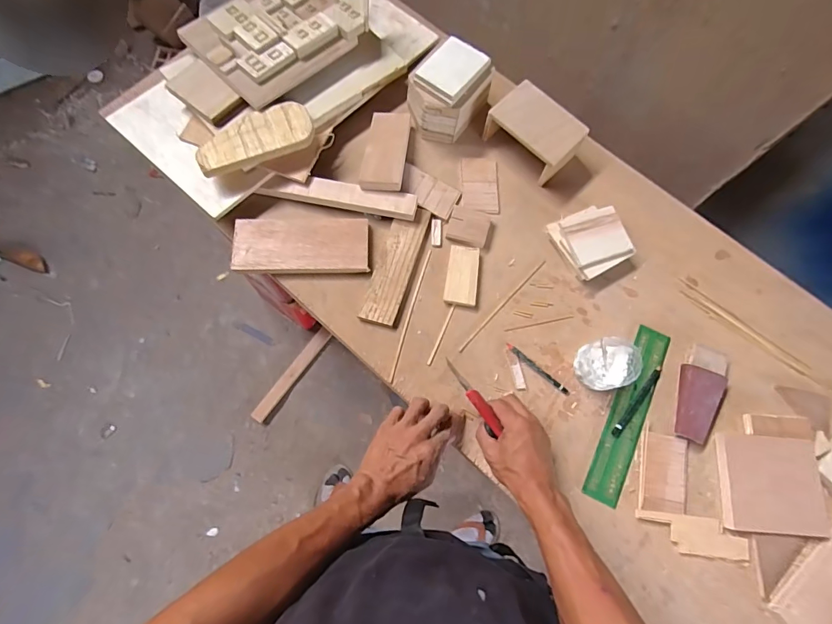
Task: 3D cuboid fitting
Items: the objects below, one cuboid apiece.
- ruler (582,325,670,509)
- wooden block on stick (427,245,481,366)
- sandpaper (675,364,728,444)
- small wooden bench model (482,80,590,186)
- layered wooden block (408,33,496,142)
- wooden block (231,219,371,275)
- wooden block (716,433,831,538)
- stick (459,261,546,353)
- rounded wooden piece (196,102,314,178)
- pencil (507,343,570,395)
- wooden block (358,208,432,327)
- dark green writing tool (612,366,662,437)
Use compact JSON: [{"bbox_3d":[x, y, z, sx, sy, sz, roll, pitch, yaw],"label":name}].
[{"bbox_3d":[0.294,0.137,0.589,0.046,0.006,0.252,26,75,5],"label":"ruler"},{"bbox_3d":[0.060,-0.013,0.622,0.048,0.016,0.179,11,74,3],"label":"wooden block on stick"},{"bbox_3d":[0.385,0.126,0.577,0.053,0.026,0.098,17,75,5],"label":"sandpaper"},{"bbox_3d":[0.186,-0.282,0.675,0.135,0.071,0.091,40,74,11],"label":"small wooden bench model"},{"bbox_3d":[0.048,-0.349,0.679,0.104,0.095,0.121,31,75,8],"label":"layered wooden block"},{"bbox_3d":[-0.168,-0.098,0.627,0.192,0.014,0.088,3,74,1],"label":"wooden block"},{"bbox_3d":[0.458,0.220,0.547,0.123,0.011,0.116,4,74,1],"label":"wooden block"},{"bbox_3d":[0.129,-0.011,0.633,0.007,0.004,0.191,43,78,11],"label":"stick"},{"bbox_3d":[-0.236,-0.256,0.625,0.166,0.020,0.076,-22,74,-9],"label":"rounded wooden piece"},{"bbox_3d":[0.171,0.081,0.600,0.105,0.008,0.010,40,78,11],"label":"pencil"},{"bbox_3d":[-0.029,-0.071,0.638,0.051,0.014,0.187,17,75,5],"label":"wooden block"},{"bbox_3d":[0.307,0.122,0.588,0.014,0.007,0.120,42,78,11],"label":"dark green writing tool"}]

